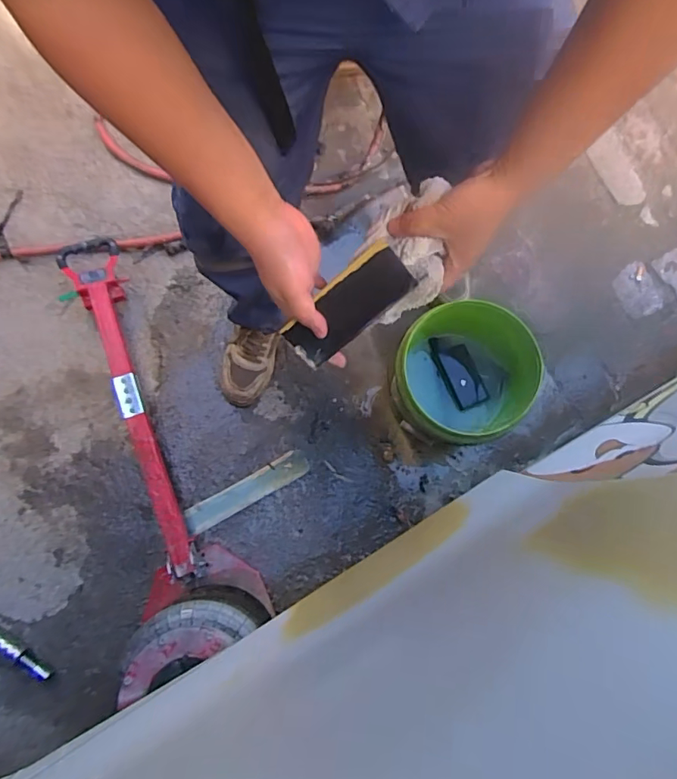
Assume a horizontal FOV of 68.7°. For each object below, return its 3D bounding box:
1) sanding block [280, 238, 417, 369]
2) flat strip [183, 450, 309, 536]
[{"bbox_3d":[0.009,-0.084,0.504,0.136,0.012,0.057,-39,99,7],"label":"sanding block"},{"bbox_3d":[-0.187,0.210,1.023,0.267,0.010,0.056,-28,75,-16],"label":"flat strip"}]

